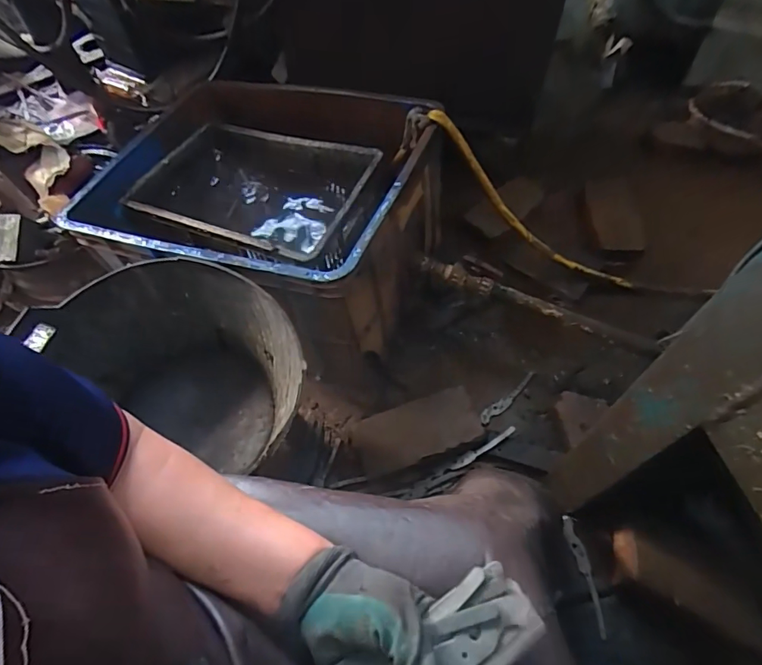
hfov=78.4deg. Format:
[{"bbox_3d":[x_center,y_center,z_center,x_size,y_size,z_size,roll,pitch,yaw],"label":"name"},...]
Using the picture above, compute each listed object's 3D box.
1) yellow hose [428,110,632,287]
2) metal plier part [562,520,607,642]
[{"bbox_3d":[0.339,-0.262,1.047,0.632,0.114,0.055,33,55,-26],"label":"yellow hose"},{"bbox_3d":[0.333,0.393,0.763,0.022,0.010,0.177,-8,57,-2],"label":"metal plier part"}]

